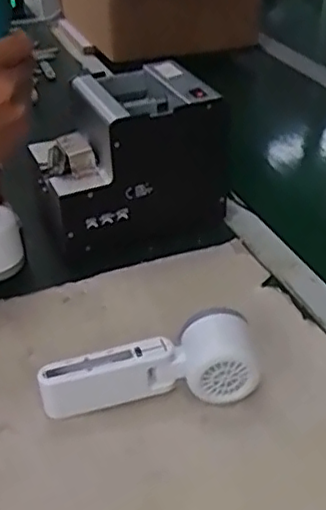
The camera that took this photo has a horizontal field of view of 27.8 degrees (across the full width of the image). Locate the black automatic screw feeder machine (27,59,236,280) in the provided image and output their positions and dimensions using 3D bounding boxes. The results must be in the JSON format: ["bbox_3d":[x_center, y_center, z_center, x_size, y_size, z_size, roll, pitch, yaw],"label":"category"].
[{"bbox_3d":[-0.033,-0.094,0.694,0.186,0.148,0.149,-13,36,-16],"label":"black automatic screw feeder machine"}]

